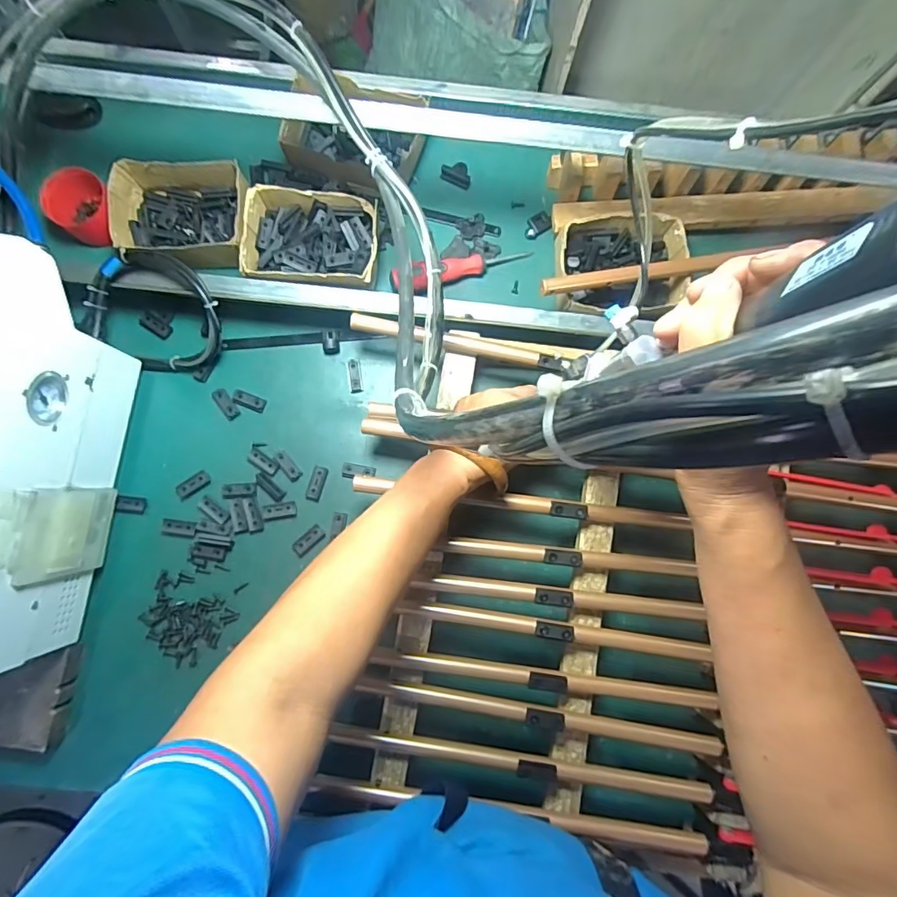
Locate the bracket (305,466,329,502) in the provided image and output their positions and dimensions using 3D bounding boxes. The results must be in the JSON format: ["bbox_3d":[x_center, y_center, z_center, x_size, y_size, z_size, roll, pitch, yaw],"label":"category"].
[{"bbox_3d":[-0.143,0.038,0.555,0.016,0.004,0.038,15,84,0],"label":"bracket"}]

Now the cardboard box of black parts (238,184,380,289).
[{"bbox_3d":[-0.146,-0.224,0.557,0.139,0.046,0.098,6,84,-1],"label":"cardboard box of black parts"}]

